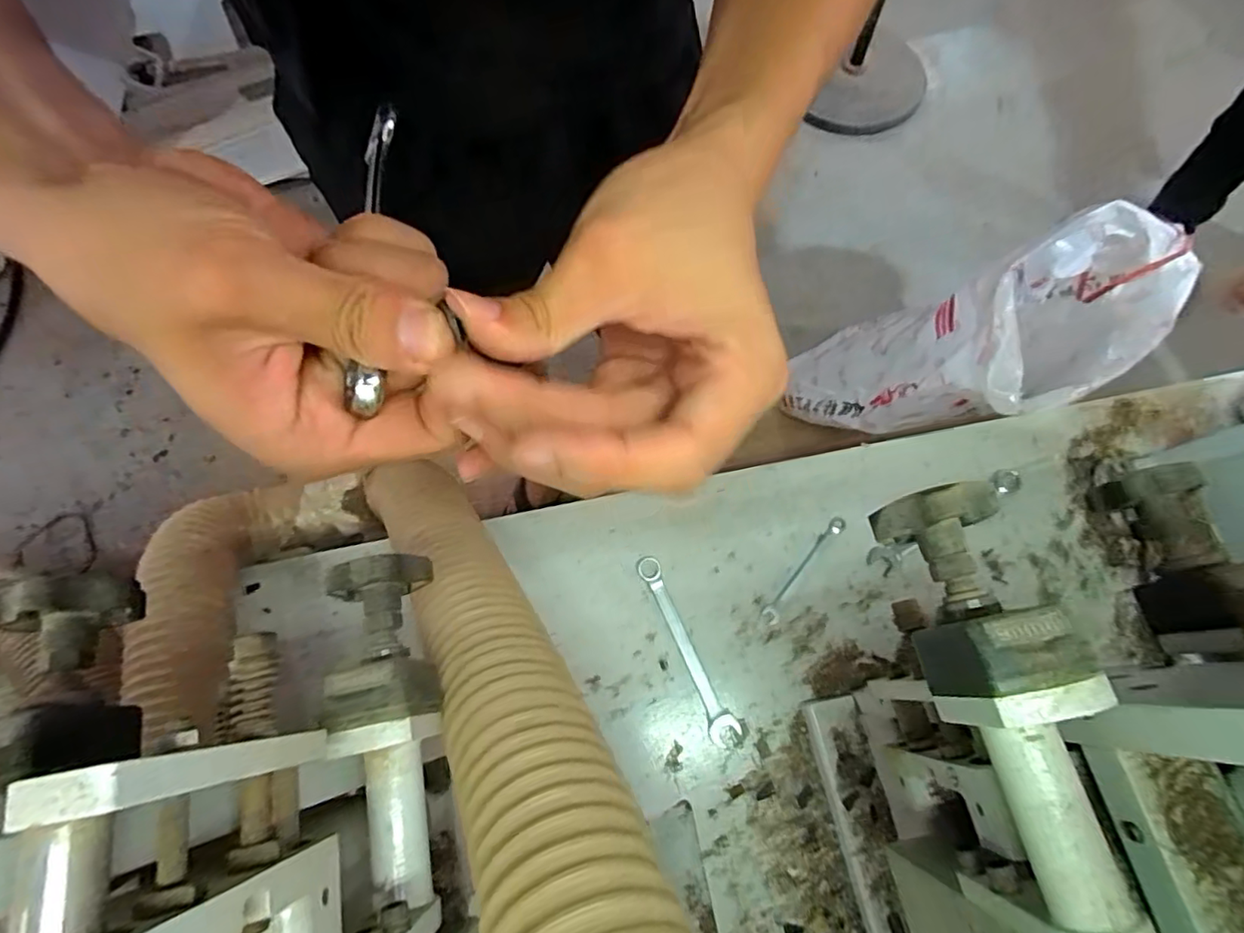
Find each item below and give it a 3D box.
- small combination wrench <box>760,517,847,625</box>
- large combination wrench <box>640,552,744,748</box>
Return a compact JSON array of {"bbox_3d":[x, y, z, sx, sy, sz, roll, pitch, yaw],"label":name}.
[{"bbox_3d":[0.205,0.116,0.662,0.021,0.015,0.143,33,73,29],"label":"small combination wrench"},{"bbox_3d":[0.069,0.192,0.634,0.030,0.010,0.202,-22,71,-6],"label":"large combination wrench"}]

